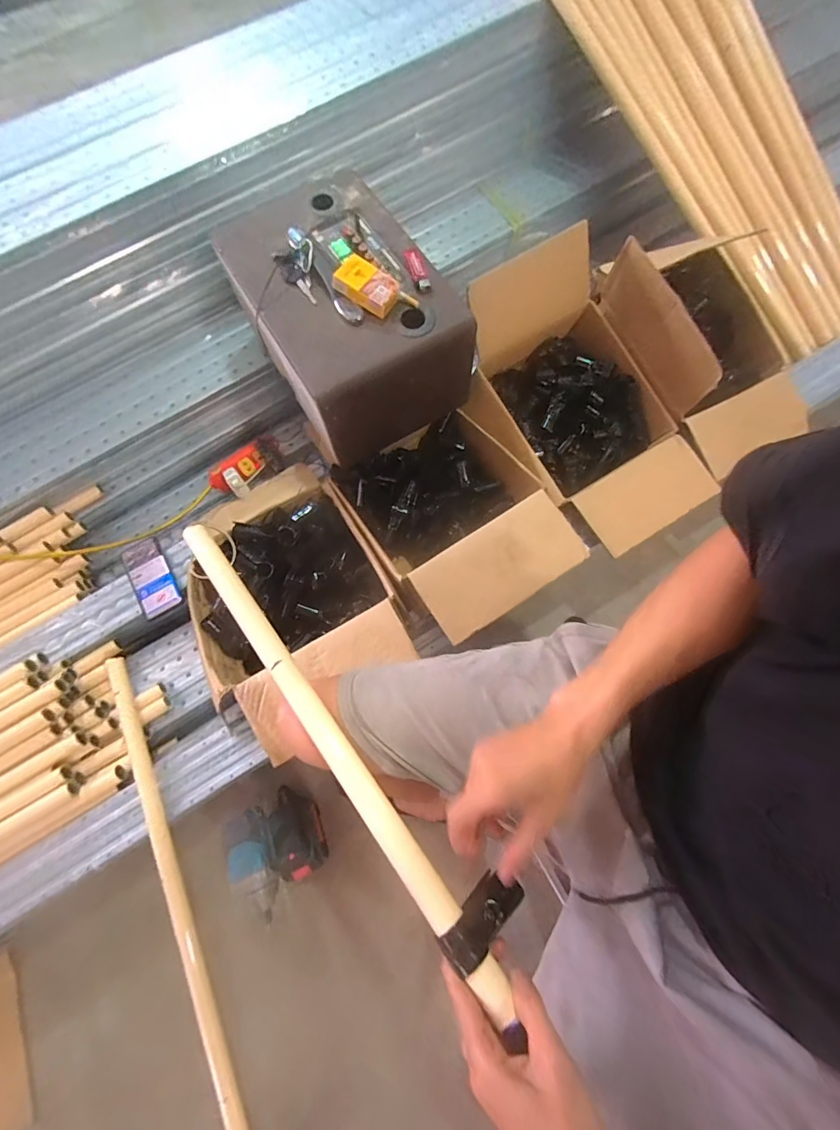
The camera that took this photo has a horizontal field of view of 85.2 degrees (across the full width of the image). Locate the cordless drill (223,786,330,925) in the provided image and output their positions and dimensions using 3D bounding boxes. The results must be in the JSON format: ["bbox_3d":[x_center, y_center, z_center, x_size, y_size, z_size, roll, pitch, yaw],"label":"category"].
[{"bbox_3d":[-0.223,0.447,0.730,0.076,0.244,0.136,-24,69,-6],"label":"cordless drill"}]

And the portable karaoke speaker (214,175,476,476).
[{"bbox_3d":[-0.129,-0.422,0.788,0.278,0.205,0.375,-33,70,-9],"label":"portable karaoke speaker"}]

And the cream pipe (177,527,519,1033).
[{"bbox_3d":[-0.098,0.154,0.447,0.026,0.031,0.532,-38,70,-9],"label":"cream pipe"}]

